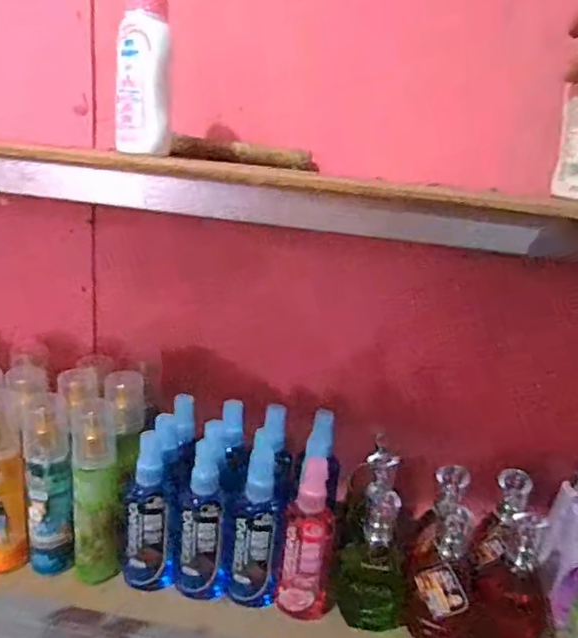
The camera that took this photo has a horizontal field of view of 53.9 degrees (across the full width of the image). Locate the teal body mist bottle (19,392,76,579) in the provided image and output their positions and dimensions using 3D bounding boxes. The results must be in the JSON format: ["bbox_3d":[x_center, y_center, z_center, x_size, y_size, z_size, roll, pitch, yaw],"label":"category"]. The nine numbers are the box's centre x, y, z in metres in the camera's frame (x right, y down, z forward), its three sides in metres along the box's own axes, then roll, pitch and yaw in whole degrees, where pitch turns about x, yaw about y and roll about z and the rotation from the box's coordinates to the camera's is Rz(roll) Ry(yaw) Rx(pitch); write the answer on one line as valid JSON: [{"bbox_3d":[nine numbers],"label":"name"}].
[{"bbox_3d":[-0.212,0.146,0.496,0.037,0.157,0.039,-3,14,-28],"label":"teal body mist bottle"}]

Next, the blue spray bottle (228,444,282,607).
[{"bbox_3d":[-0.030,0.185,0.489,0.041,0.143,0.033,4,13,2],"label":"blue spray bottle"}]

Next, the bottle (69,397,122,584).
[{"bbox_3d":[-0.171,0.149,0.499,0.044,0.156,0.048,-2,14,-23],"label":"bottle"}]

